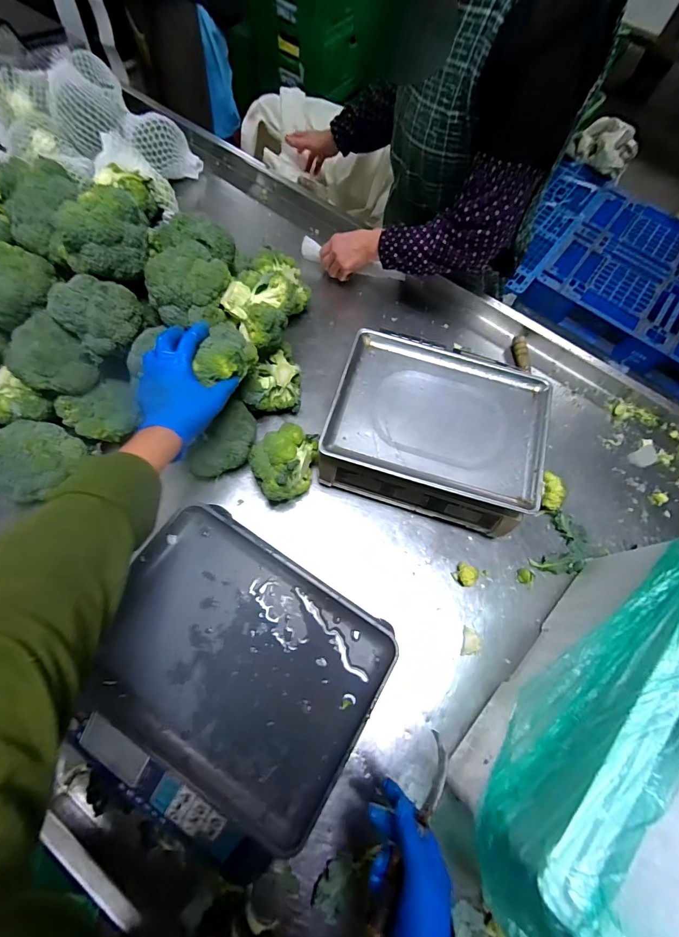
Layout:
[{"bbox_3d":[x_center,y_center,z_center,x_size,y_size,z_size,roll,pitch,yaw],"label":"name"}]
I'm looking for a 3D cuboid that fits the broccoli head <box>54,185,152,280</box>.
[{"bbox_3d":[-0.331,-0.329,0.527,0.110,0.079,0.091,-10,67,-8],"label":"broccoli head"}]

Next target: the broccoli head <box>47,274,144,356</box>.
[{"bbox_3d":[-0.347,-0.225,0.550,0.091,0.076,0.091,1,66,-3],"label":"broccoli head"}]

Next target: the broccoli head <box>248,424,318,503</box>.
[{"bbox_3d":[-0.092,-0.013,0.618,0.093,0.105,0.127,30,68,10],"label":"broccoli head"}]

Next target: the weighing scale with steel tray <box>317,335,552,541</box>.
[{"bbox_3d":[0.159,-0.065,0.656,0.330,0.121,0.265,17,66,4],"label":"weighing scale with steel tray"}]

